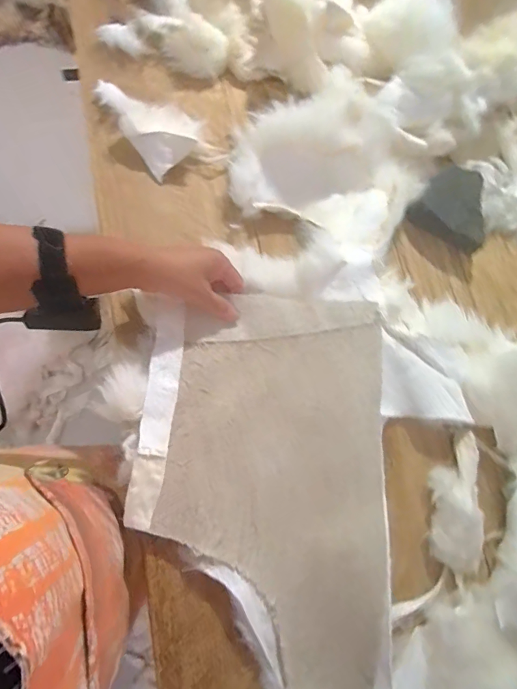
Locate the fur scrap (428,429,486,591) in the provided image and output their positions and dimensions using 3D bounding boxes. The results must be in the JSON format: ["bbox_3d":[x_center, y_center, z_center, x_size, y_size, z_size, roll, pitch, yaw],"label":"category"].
[{"bbox_3d":[0.223,0.181,0.433,0.060,0.033,0.154,5,74,-6],"label":"fur scrap"}]

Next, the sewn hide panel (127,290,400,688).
[{"bbox_3d":[0.009,0.188,0.399,0.264,0.036,0.497,1,78,0],"label":"sewn hide panel"}]

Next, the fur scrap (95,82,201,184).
[{"bbox_3d":[-0.144,-0.295,0.502,0.082,0.033,0.138,-40,83,-16],"label":"fur scrap"}]

